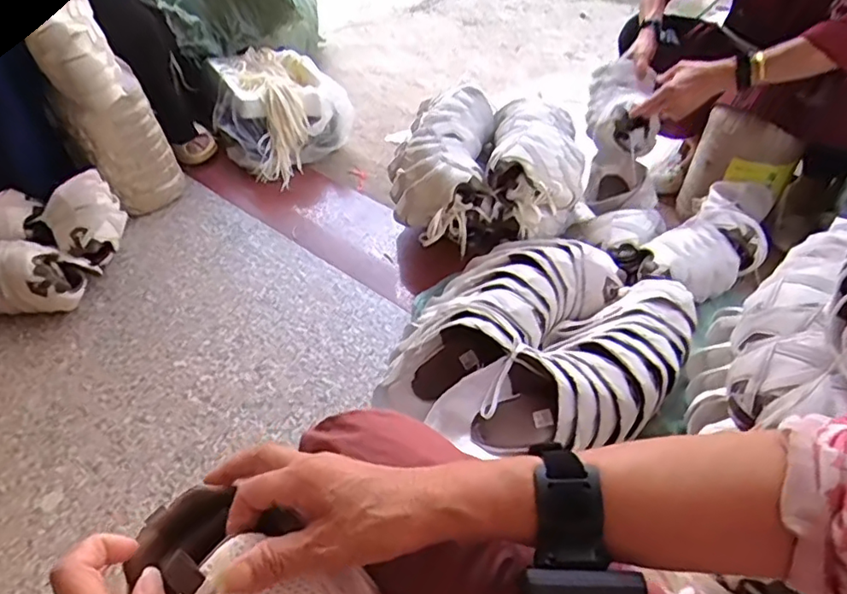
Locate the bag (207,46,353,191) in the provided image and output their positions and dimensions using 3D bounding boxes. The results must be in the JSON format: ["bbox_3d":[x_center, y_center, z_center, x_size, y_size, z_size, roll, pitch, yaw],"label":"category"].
[{"bbox_3d":[-0.401,-0.523,1.592,0.348,0.201,0.455,-22,48,-18],"label":"bag"}]

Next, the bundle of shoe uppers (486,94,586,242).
[{"bbox_3d":[0.253,-0.302,1.276,0.197,0.205,0.320,5,47,9],"label":"bundle of shoe uppers"}]

